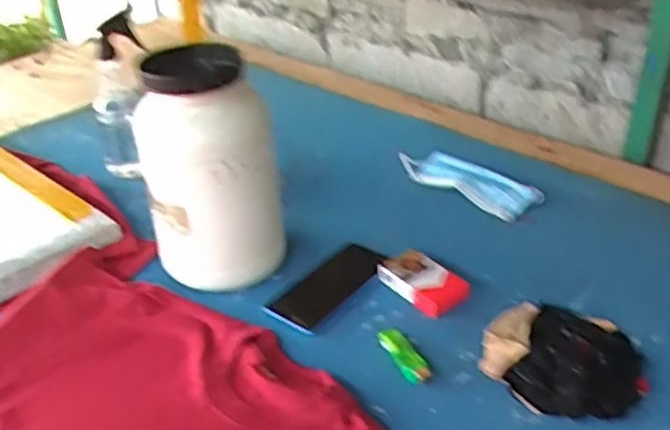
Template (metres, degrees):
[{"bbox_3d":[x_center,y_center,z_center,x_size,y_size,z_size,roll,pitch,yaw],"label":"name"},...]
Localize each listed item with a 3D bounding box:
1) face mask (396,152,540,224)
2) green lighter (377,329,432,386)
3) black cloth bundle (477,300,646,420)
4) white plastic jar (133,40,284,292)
[{"bbox_3d":[0.194,-0.046,1.044,0.211,0.027,0.085,25,40,36],"label":"face mask"},{"bbox_3d":[0.074,0.147,0.748,0.030,0.010,0.075,-14,33,-20],"label":"green lighter"},{"bbox_3d":[0.236,0.144,0.738,0.155,0.021,0.159,7,32,14],"label":"black cloth bundle"},{"bbox_3d":[-0.144,-0.048,0.823,0.127,0.269,0.126,-1,31,1],"label":"white plastic jar"}]

